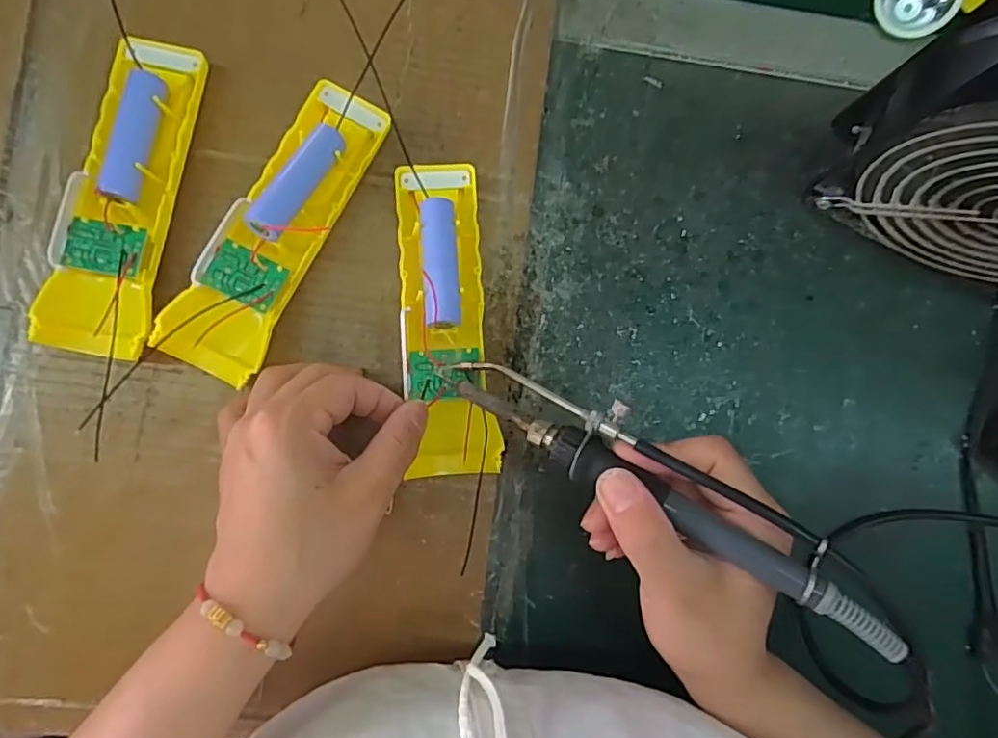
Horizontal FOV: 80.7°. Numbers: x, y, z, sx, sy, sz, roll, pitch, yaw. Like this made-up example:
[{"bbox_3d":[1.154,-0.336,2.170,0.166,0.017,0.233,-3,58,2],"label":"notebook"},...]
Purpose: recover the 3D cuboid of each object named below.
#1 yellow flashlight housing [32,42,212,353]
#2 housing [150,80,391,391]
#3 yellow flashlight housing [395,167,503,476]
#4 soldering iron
[{"bbox_3d":[-0.180,-0.083,0.286,0.046,0.029,0.151,12,85,-4],"label":"yellow flashlight housing"},{"bbox_3d":[-0.111,-0.069,0.289,0.048,0.040,0.158,25,85,-2],"label":"housing"},{"bbox_3d":[-0.027,-0.025,0.296,0.043,0.021,0.156,-5,87,-6],"label":"yellow flashlight housing"},{"bbox_3d":[0.067,0.047,0.243,0.196,0.018,0.033,31,87,17],"label":"soldering iron"}]

